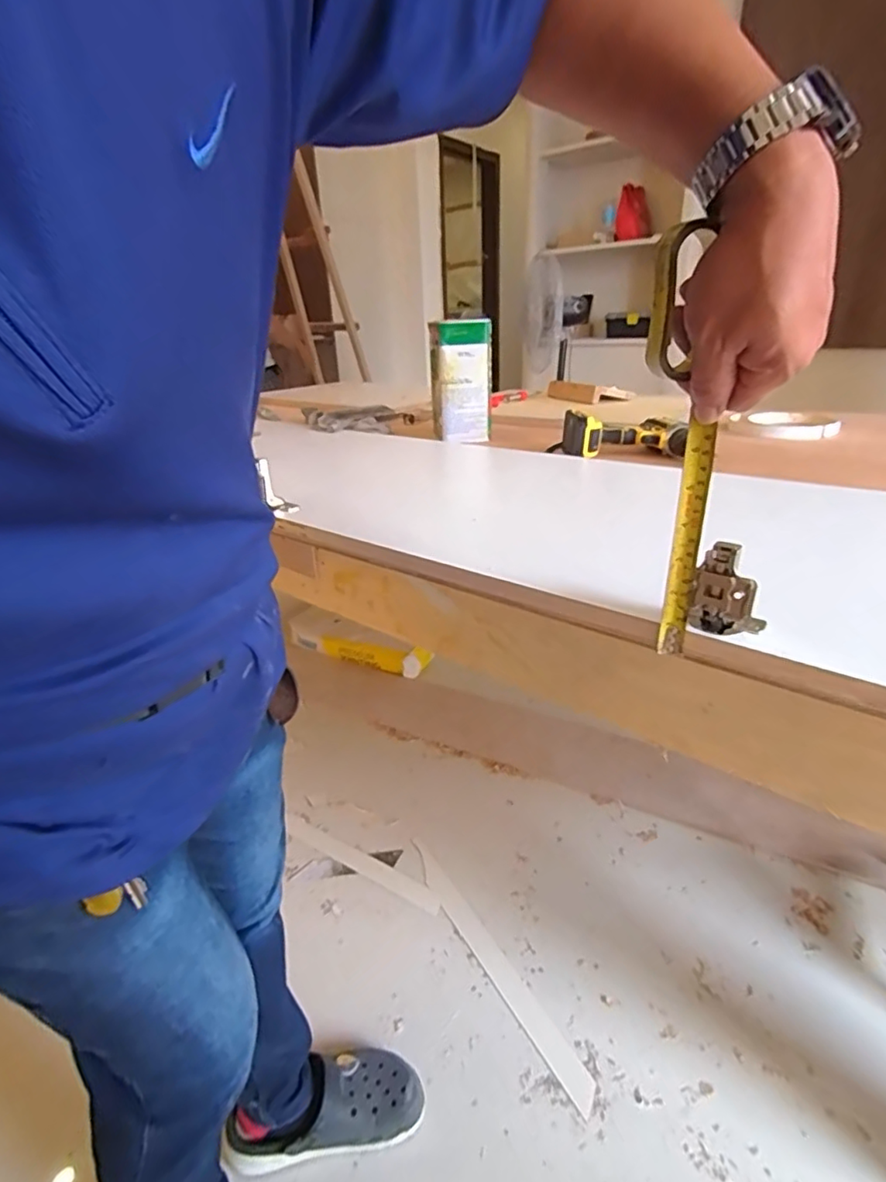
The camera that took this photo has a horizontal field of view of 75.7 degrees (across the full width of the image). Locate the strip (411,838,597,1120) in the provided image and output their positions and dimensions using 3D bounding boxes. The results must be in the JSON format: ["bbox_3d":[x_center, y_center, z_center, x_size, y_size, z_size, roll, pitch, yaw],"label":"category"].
[{"bbox_3d":[0.074,0.634,1.008,0.043,0.004,0.515,-19,31,-27],"label":"strip"}]

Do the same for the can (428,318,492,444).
[{"bbox_3d":[0.038,-0.429,1.175,0.121,0.228,0.121,0,26,5],"label":"can"}]

